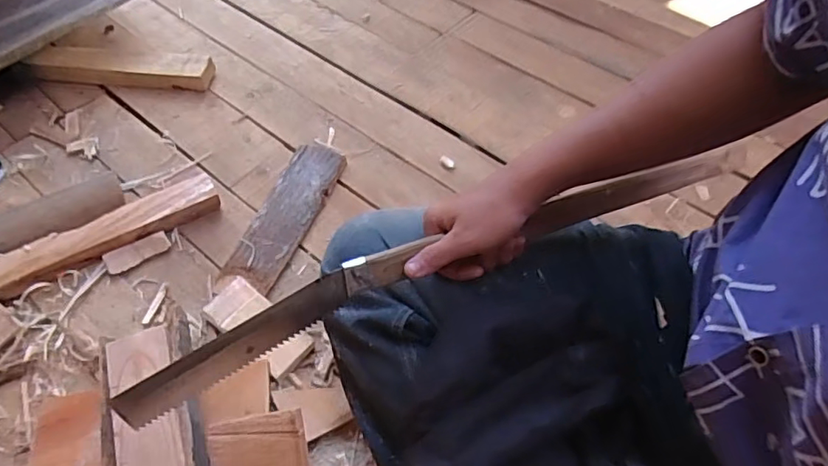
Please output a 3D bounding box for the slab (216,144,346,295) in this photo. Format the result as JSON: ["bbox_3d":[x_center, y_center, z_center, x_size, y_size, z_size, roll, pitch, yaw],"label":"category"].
[{"bbox_3d":[-0.171,-0.029,0.749,0.078,0.014,0.240,13,54,12],"label":"slab"}]

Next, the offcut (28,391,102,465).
[{"bbox_3d":[-0.351,0.214,0.577,0.074,0.019,0.107,-11,53,-6],"label":"offcut"}]

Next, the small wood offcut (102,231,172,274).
[{"bbox_3d":[-0.355,0.025,0.726,0.079,0.006,0.030,-25,79,-20],"label":"small wood offcut"}]

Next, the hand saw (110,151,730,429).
[{"bbox_3d":[0.043,0.018,0.481,0.567,0.059,0.030,-19,54,-18],"label":"hand saw"}]

